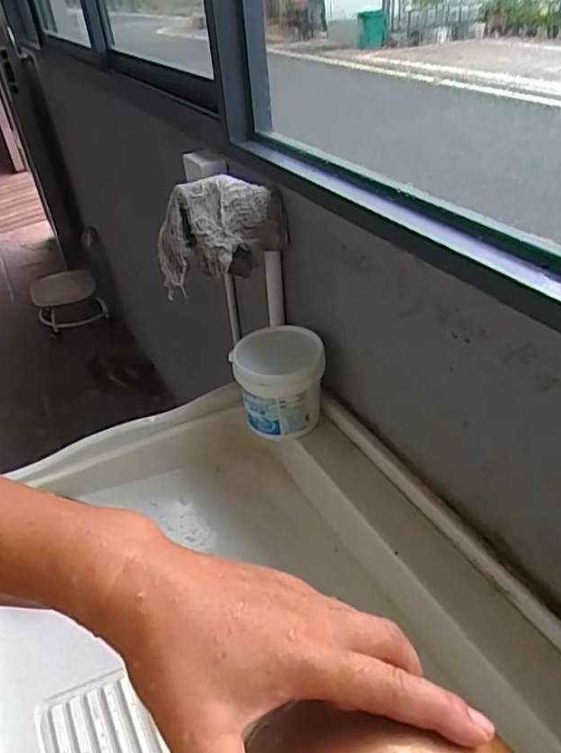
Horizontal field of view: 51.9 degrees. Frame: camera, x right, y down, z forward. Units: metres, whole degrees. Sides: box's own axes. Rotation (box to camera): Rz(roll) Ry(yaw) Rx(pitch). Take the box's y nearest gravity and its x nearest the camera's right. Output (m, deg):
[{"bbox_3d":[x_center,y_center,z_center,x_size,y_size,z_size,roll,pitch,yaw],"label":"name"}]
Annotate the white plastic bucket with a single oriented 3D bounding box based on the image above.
[{"bbox_3d":[0.002,0.009,0.824,0.120,0.122,0.120,-4,37,3],"label":"white plastic bucket"}]

